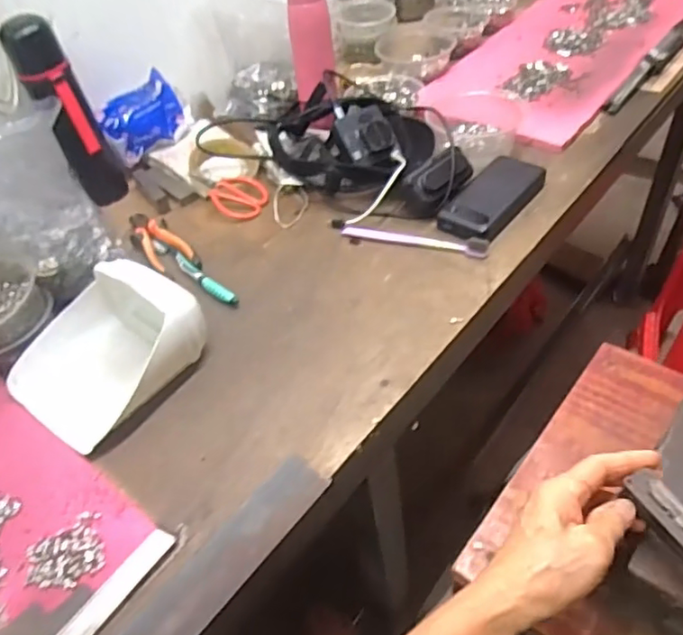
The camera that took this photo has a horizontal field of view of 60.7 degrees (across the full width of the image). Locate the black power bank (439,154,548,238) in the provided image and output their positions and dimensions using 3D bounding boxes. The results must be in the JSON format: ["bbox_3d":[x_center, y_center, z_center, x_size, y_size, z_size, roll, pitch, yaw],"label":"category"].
[{"bbox_3d":[0.189,-0.153,0.741,0.079,0.020,0.154,32,59,28],"label":"black power bank"}]

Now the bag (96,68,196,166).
[{"bbox_3d":[-0.297,-0.291,0.881,0.069,0.088,0.127,18,52,25],"label":"bag"}]

